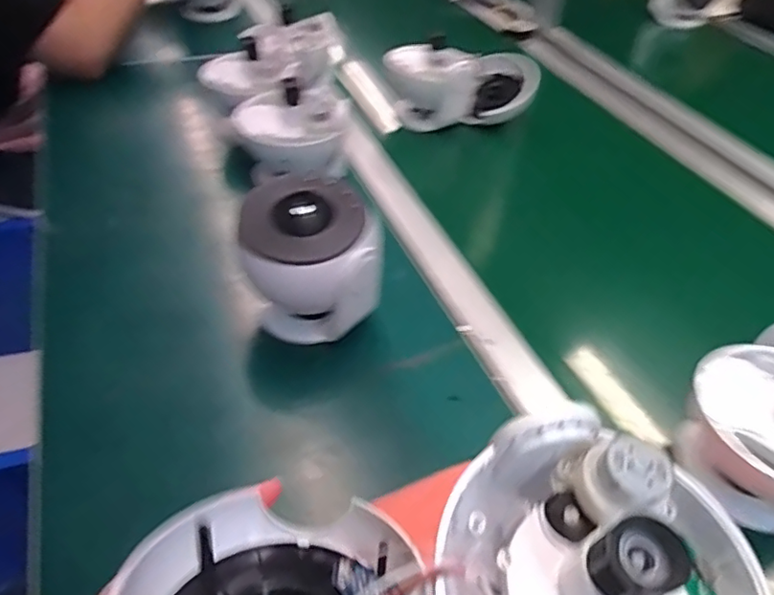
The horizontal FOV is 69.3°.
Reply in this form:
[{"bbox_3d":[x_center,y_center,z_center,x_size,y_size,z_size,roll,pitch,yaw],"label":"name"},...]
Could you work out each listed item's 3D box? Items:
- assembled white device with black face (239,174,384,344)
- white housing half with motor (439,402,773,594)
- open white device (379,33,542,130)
[{"bbox_3d":[-0.065,-0.028,0.476,0.110,0.116,0.094,-8,49,-13],"label":"assembled white device with black face"},{"bbox_3d":[0.077,0.104,0.196,0.115,0.072,0.110,22,48,18],"label":"white housing half with motor"},{"bbox_3d":[0.096,-0.294,0.775,0.198,0.102,0.097,-8,49,-13],"label":"open white device"}]

